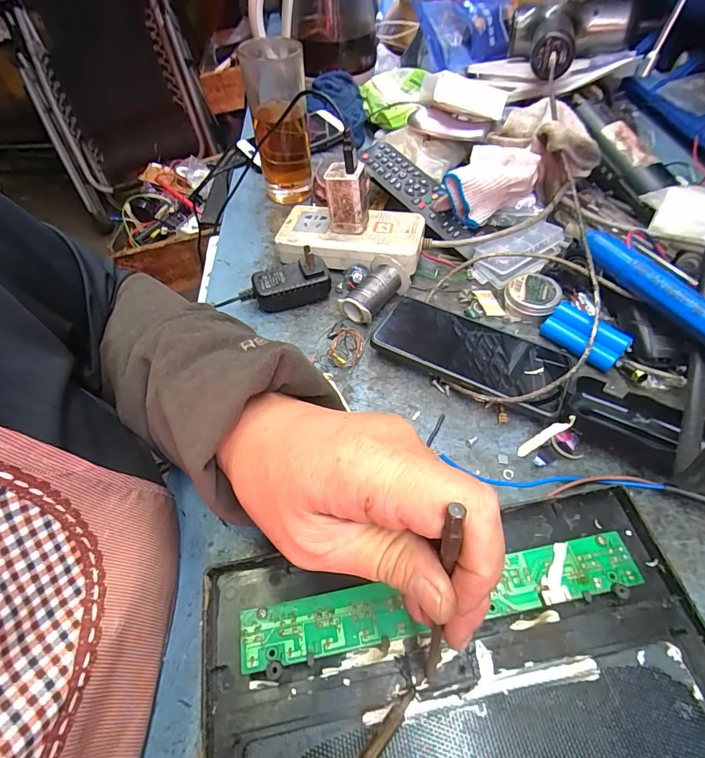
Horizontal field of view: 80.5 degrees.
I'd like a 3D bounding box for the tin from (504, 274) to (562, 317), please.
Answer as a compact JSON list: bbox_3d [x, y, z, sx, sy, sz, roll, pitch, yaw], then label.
[{"bbox_3d":[0.170,-0.078,0.398,0.047,0.021,0.044,0,55,0],"label":"tin"}]

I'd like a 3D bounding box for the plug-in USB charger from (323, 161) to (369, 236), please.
[{"bbox_3d":[-0.005,-0.173,0.407,0.038,0.065,0.027,9,56,7],"label":"plug-in USB charger"}]

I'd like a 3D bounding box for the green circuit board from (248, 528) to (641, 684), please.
[{"bbox_3d":[0.054,0.130,0.246,0.236,0.014,0.032,-9,56,-6],"label":"green circuit board"}]

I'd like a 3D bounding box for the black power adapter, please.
[{"bbox_3d":[-0.066,-0.091,0.404,0.085,0.043,0.038,-17,57,-11],"label":"black power adapter"}]

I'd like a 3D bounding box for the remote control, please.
[{"bbox_3d":[0.072,-0.207,0.461,0.051,0.023,0.191,-24,57,-16],"label":"remote control"}]

